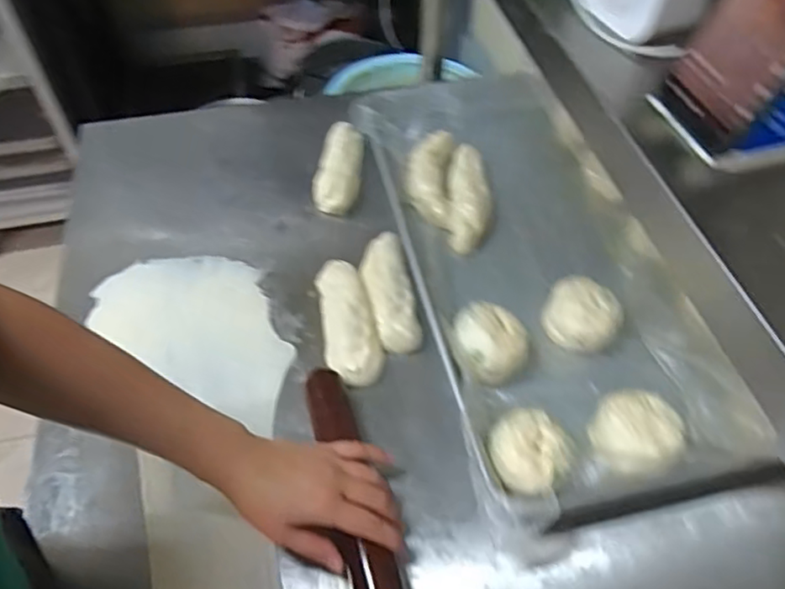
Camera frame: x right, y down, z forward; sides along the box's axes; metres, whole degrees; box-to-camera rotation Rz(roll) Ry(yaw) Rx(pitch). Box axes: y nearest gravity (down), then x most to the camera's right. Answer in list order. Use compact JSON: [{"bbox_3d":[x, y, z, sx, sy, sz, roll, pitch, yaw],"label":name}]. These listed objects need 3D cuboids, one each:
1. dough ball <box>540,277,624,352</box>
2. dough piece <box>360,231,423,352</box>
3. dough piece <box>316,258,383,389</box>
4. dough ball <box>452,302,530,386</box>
[{"bbox_3d":[0.198,0.022,0.651,0.079,0.051,0.071,26,56,18],"label":"dough ball"},{"bbox_3d":[-0.004,-0.006,0.686,0.050,0.025,0.154,-8,53,-7],"label":"dough piece"},{"bbox_3d":[-0.050,0.025,0.667,0.056,0.024,0.157,-11,53,-9],"label":"dough piece"},{"bbox_3d":[0.096,0.052,0.629,0.068,0.049,0.074,0,52,0],"label":"dough ball"}]

